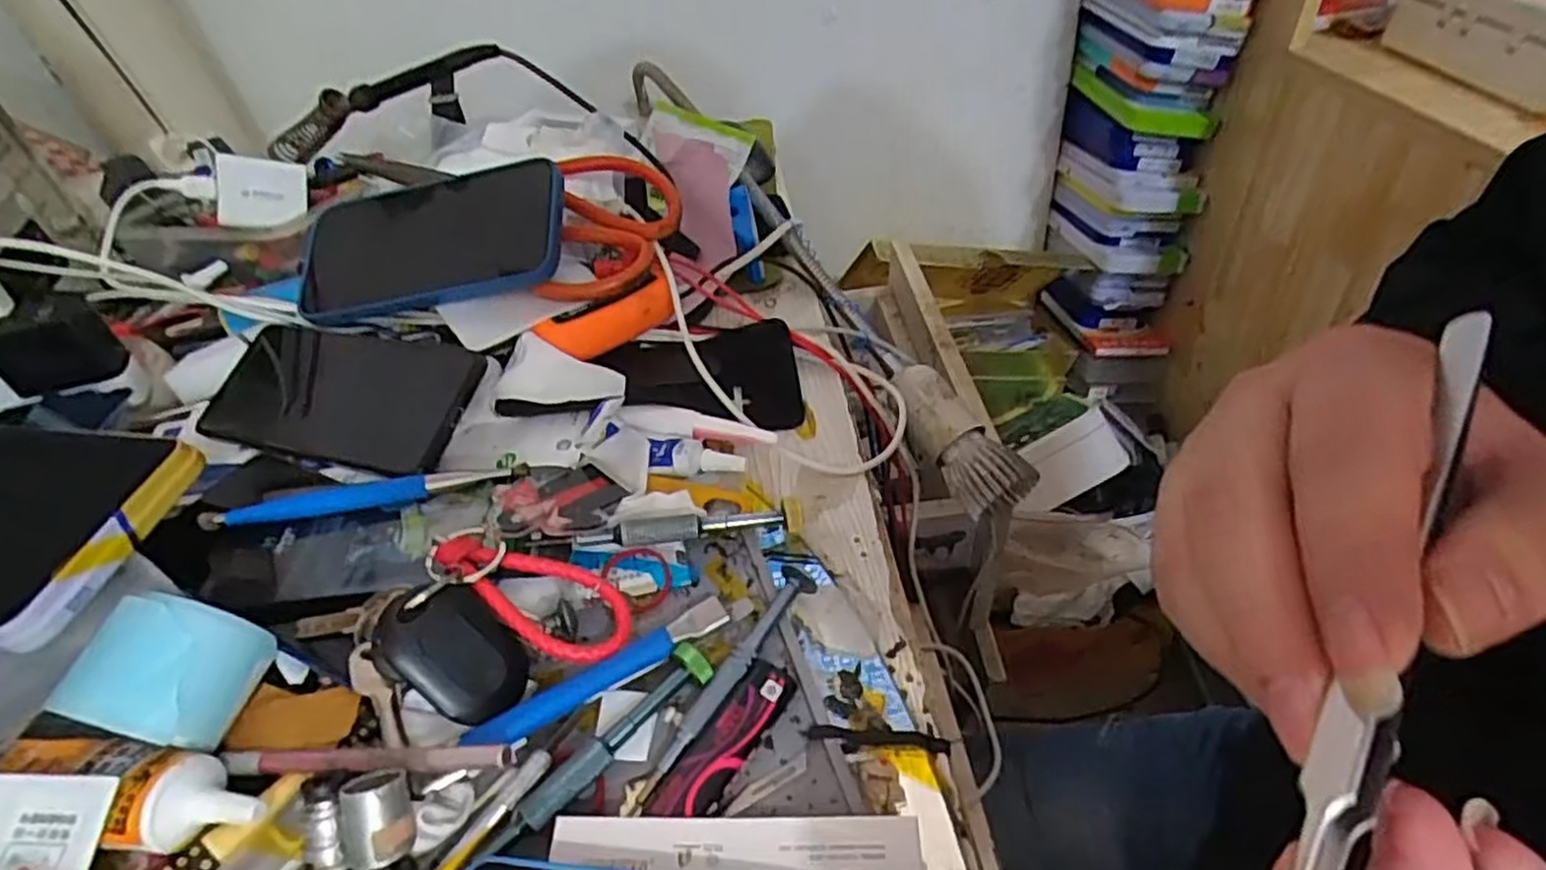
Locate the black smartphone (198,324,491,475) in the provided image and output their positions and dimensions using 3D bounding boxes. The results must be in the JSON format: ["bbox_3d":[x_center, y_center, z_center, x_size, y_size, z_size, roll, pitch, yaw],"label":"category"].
[{"bbox_3d":[-0.219,-0.020,0.386,0.138,0.010,0.068,10,78,13],"label":"black smartphone"}]

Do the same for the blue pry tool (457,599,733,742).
[{"bbox_3d":[-0.066,0.093,0.296,0.105,0.009,0.012,-28,46,-20],"label":"blue pry tool"}]

